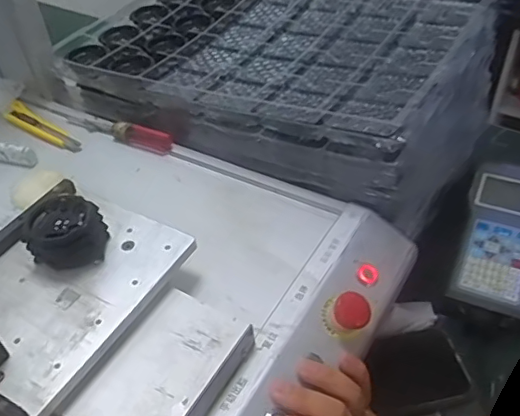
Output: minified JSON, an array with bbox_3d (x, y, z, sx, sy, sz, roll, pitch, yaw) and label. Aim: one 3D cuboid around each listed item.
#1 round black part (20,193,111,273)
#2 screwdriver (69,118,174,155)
[{"bbox_3d":[-0.150,0.020,0.436,0.052,0.037,0.047,4,44,8],"label":"round black part"},{"bbox_3d":[-0.154,-0.088,0.611,0.132,0.017,0.018,20,49,23],"label":"screwdriver"}]

